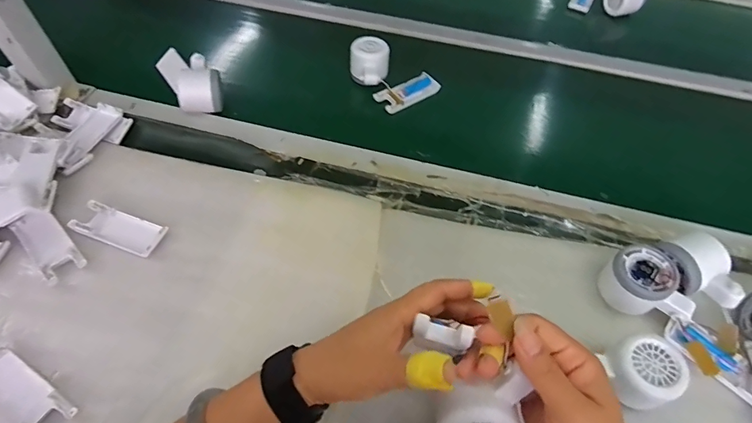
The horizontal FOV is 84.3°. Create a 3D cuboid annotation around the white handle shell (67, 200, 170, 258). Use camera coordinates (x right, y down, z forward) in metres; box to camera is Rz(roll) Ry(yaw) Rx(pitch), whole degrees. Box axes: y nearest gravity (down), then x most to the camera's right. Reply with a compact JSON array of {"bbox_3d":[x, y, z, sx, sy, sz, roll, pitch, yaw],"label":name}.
[{"bbox_3d":[-0.287,0.019,0.466,0.102,0.010,0.041,18,54,11],"label":"white handle shell"}]

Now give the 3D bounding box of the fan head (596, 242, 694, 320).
[{"bbox_3d":[0.275,0.079,0.426,0.063,0.047,0.077,-15,55,-13],"label":"fan head"}]

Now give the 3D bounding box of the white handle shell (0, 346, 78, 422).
[{"bbox_3d":[-0.309,0.159,0.361,0.102,0.007,0.036,27,57,17],"label":"white handle shell"}]

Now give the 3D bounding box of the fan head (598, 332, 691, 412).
[{"bbox_3d":[0.240,0.146,0.376,0.054,0.047,0.057,-9,54,-8],"label":"fan head"}]

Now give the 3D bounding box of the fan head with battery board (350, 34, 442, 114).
[{"bbox_3d":[0.024,-0.219,0.644,0.103,0.060,0.118,-34,61,-25],"label":"fan head with battery board"}]

